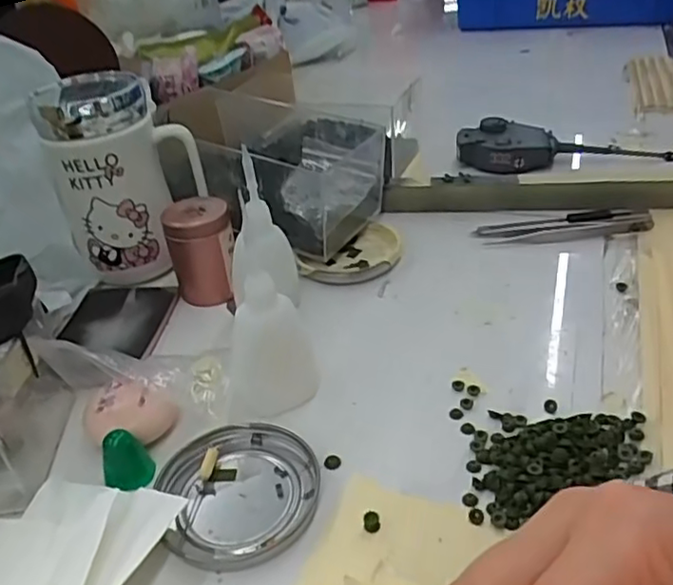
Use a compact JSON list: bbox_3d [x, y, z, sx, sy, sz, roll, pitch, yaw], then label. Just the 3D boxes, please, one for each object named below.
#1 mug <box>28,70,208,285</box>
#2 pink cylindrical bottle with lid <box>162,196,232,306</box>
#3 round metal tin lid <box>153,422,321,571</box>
[{"bbox_3d":[-0.152,-0.080,0.461,0.064,0.138,0.087,24,44,36],"label":"mug"},{"bbox_3d":[-0.092,-0.030,0.444,0.044,0.062,0.036,-14,35,-12],"label":"pink cylindrical bottle with lid"},{"bbox_3d":[-0.046,0.095,0.310,0.074,0.010,0.072,-4,35,2],"label":"round metal tin lid"}]

